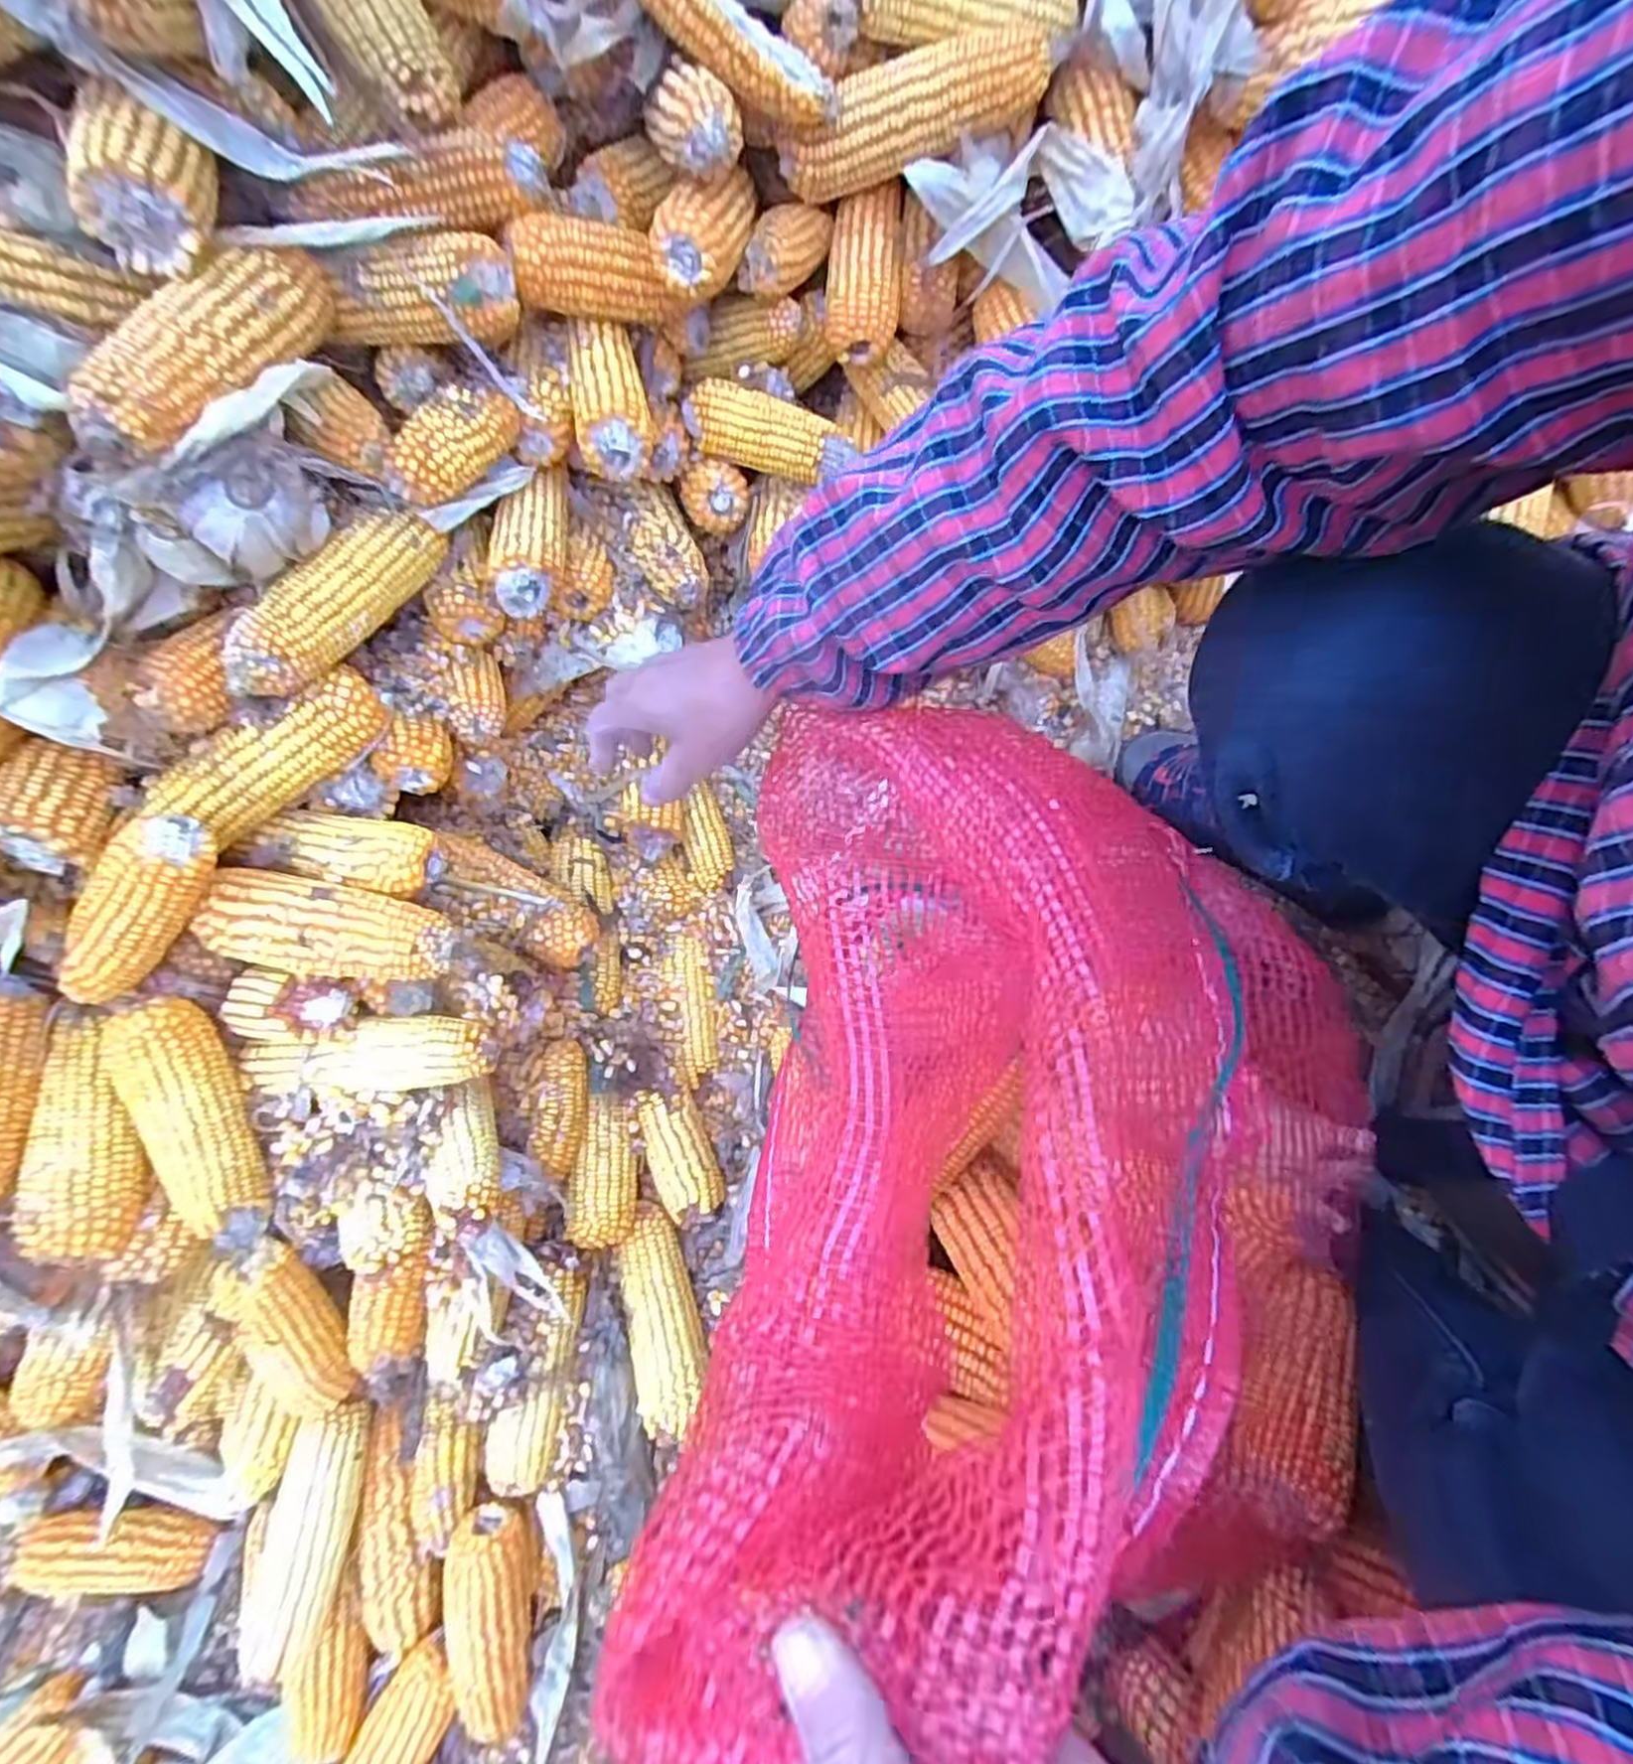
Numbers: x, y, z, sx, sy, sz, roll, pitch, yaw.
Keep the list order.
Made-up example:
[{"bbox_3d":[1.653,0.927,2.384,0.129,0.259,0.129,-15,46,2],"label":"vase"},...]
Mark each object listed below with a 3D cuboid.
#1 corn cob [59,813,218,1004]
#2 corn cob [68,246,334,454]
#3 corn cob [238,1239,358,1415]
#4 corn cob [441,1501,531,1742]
[{"bbox_3d":[-0.370,0.016,0.412,0.037,0.036,0.117,35,95,9],"label":"corn cob"},{"bbox_3d":[-0.300,-0.270,0.378,0.044,0.043,0.163,16,60,4],"label":"corn cob"},{"bbox_3d":[-0.333,0.287,0.481,0.047,0.038,0.130,-8,109,-1],"label":"corn cob"},{"bbox_3d":[-0.223,0.516,0.519,0.051,0.042,0.160,-1,93,0],"label":"corn cob"}]

